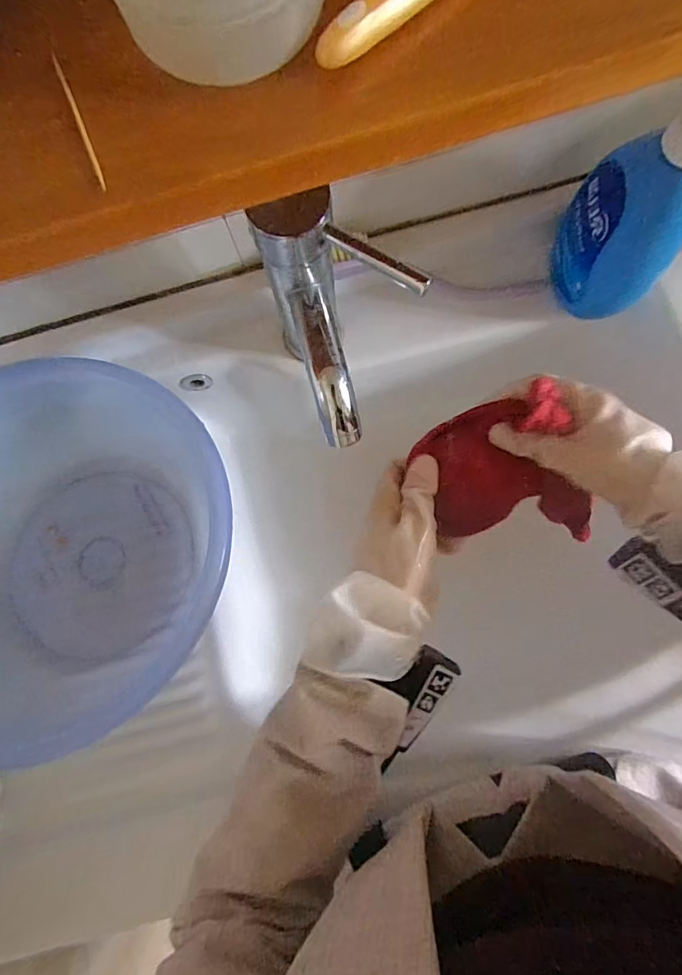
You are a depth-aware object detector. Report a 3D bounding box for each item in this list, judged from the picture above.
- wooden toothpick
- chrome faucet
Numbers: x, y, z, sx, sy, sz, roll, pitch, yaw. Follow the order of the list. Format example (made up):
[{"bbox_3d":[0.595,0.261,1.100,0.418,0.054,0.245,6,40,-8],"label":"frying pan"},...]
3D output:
[{"bbox_3d":[-0.094,-0.132,0.168,0.004,0.004,0.058,-22,83,0],"label":"wooden toothpick"},{"bbox_3d":[0.003,-0.107,0.311,0.080,0.119,0.128,-24,83,-1],"label":"chrome faucet"}]

